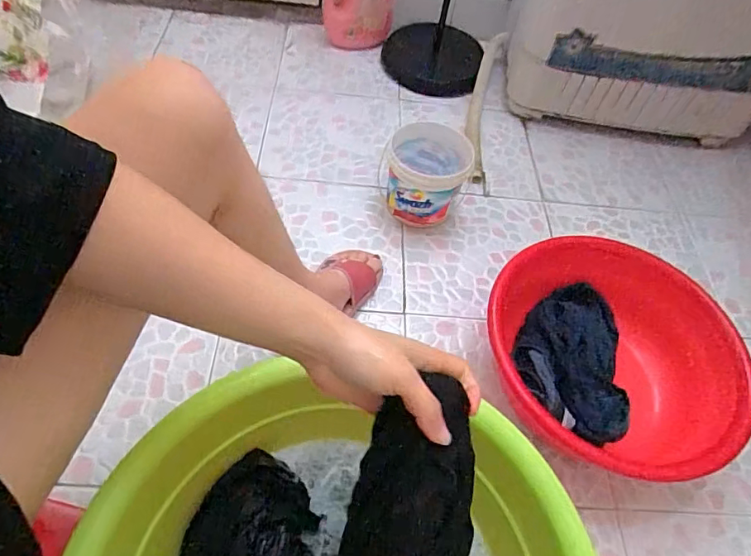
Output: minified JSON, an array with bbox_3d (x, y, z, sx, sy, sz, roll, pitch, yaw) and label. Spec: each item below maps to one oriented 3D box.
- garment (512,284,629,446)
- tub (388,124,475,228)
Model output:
[{"bbox_3d":[0.291,0.121,0.773,0.151,0.053,0.259,11,55,2],"label":"garment"},{"bbox_3d":[0.094,-0.185,0.962,0.136,0.148,0.127,2,55,-3],"label":"tub"}]

